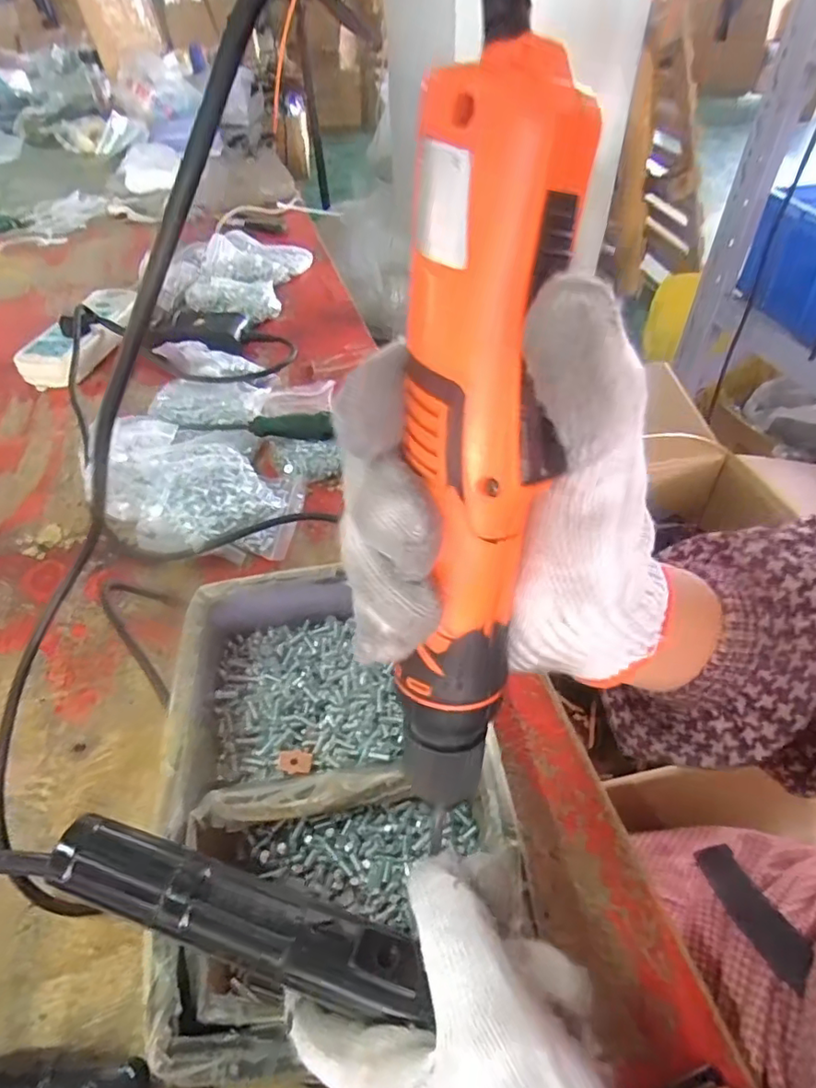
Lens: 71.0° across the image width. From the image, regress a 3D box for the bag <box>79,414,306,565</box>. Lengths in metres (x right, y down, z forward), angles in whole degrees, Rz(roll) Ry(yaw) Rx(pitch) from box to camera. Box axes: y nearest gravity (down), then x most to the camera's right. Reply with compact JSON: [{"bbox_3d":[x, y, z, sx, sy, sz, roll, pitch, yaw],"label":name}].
[{"bbox_3d":[-0.210,-0.050,0.523,0.225,0.046,0.128,13,49,12],"label":"bag"}]

